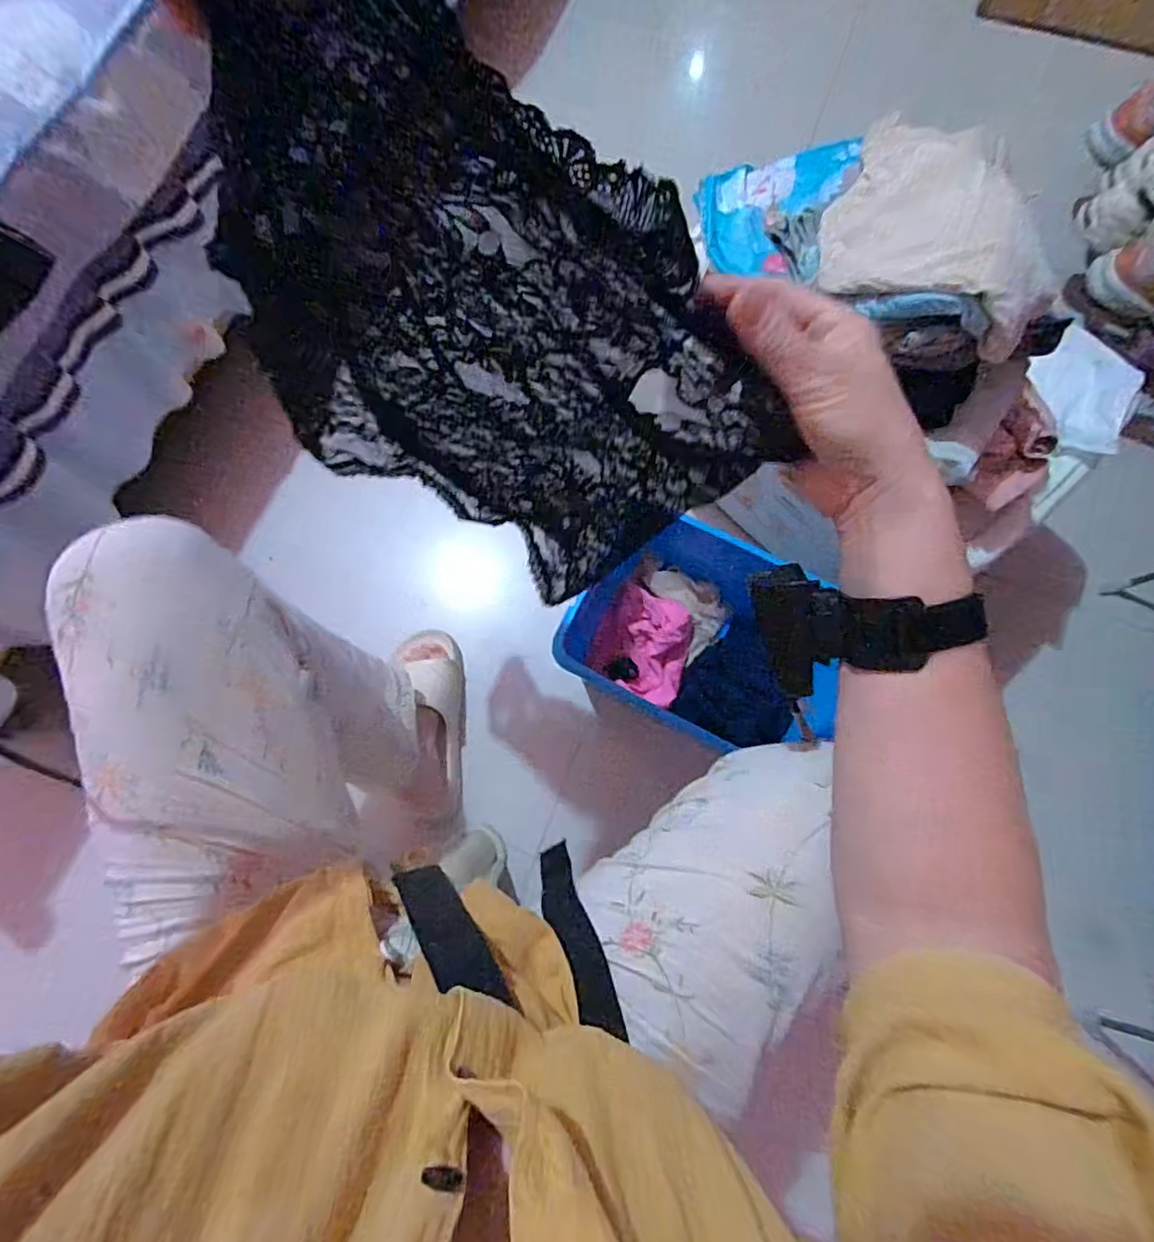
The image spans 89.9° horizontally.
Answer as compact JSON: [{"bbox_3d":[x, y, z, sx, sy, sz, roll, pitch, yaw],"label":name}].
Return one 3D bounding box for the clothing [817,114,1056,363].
[{"bbox_3d":[0.280,-0.299,0.433,0.168,0.050,0.160,29,75,9],"label":"clothing"}]

